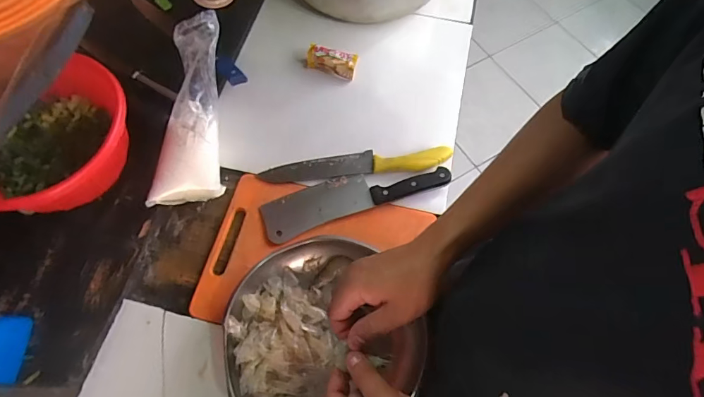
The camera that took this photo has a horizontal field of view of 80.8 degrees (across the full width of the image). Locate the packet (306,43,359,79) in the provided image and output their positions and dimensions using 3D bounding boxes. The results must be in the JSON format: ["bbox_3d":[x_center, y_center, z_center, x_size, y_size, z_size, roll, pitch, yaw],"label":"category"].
[{"bbox_3d":[-0.035,-0.238,0.713,0.085,0.027,0.041,11,66,4],"label":"packet"}]

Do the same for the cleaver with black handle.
[{"bbox_3d":[0.004,-0.009,0.615,0.277,0.019,0.067,-18,67,-9],"label":"cleaver with black handle"}]

